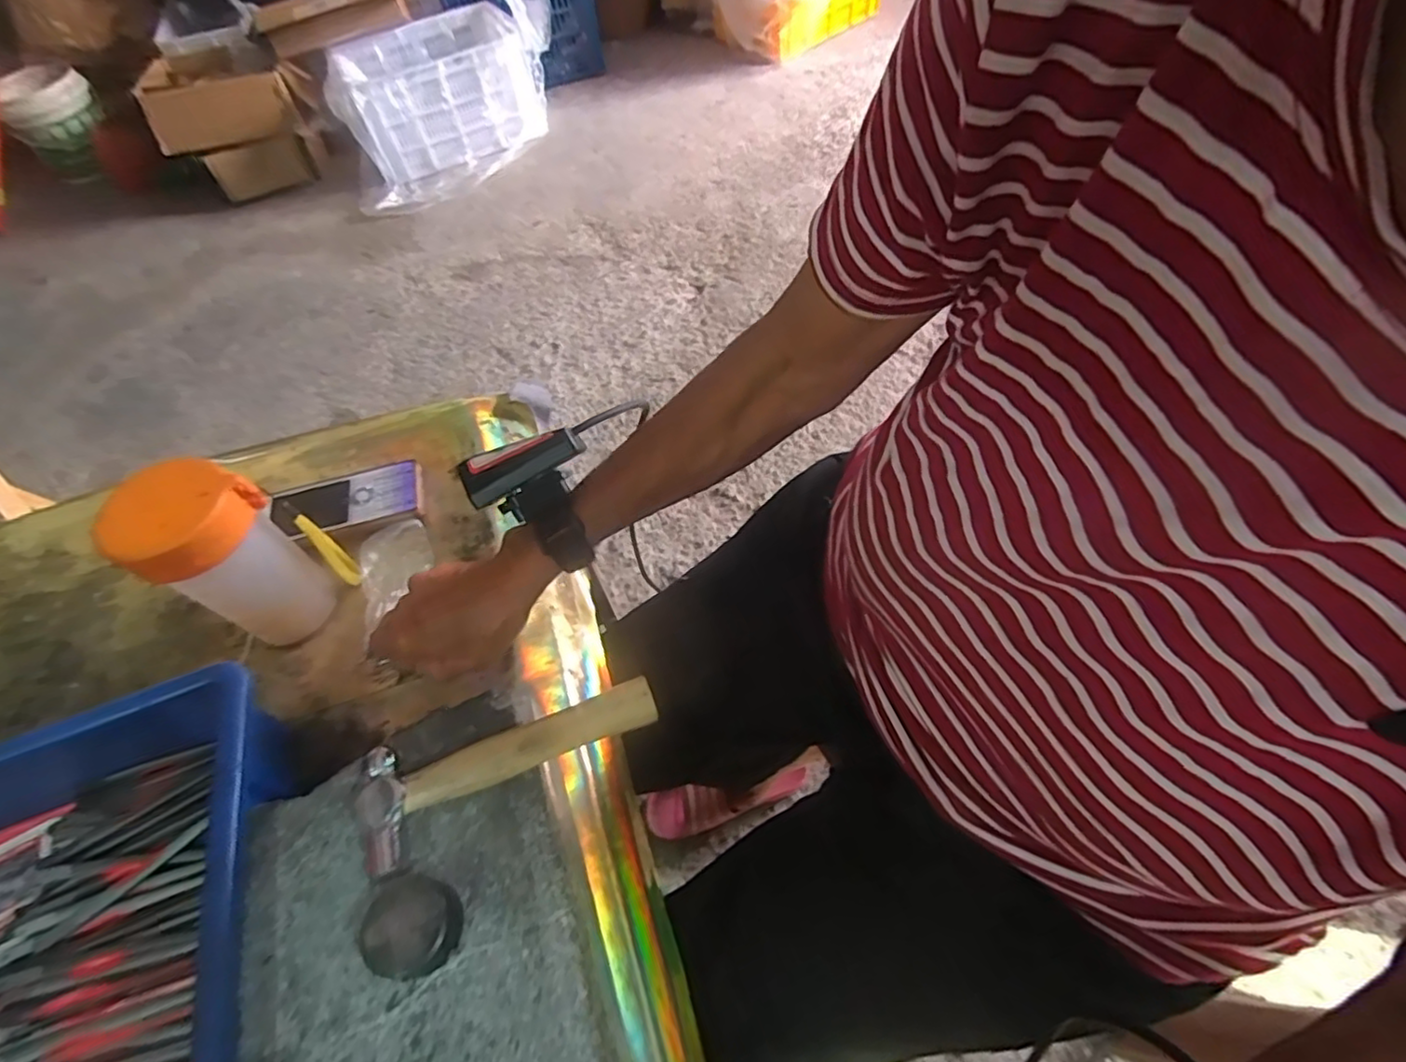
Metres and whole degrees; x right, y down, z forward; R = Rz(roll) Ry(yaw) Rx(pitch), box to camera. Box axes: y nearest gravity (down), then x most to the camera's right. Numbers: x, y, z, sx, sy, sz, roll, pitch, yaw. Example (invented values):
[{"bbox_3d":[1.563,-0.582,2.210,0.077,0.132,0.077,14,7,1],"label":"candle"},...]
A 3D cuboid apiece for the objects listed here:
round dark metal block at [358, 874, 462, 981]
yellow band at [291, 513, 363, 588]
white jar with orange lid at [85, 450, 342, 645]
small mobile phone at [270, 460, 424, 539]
[{"bbox_3d":[-0.132,0.176,0.287,0.041,0.023,0.035,26,63,22],"label":"round dark metal block"},{"bbox_3d":[-0.251,0.015,0.433,0.011,0.076,0.014,32,66,25],"label":"yellow band"},{"bbox_3d":[-0.288,0.020,0.400,0.056,0.137,0.069,18,60,18],"label":"white jar with orange lid"},{"bbox_3d":[-0.277,-0.022,0.500,0.108,0.018,0.052,-18,56,-5],"label":"small mobile phone"}]

